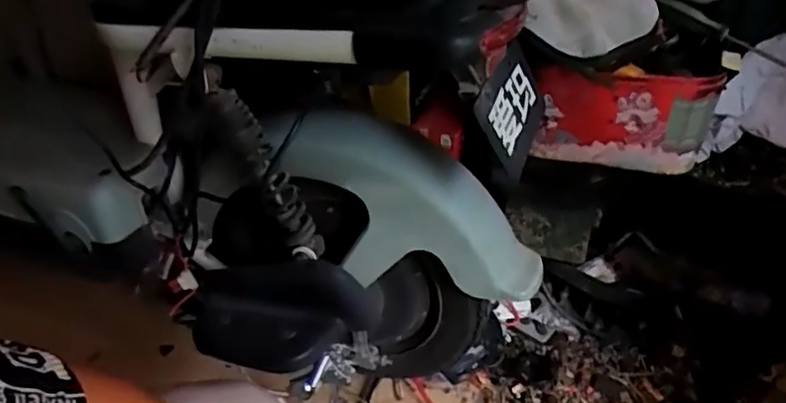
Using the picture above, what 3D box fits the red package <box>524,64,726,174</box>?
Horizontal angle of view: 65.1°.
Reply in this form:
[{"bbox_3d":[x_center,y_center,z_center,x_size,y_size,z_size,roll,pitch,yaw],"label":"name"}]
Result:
[{"bbox_3d":[0.268,-0.095,0.719,0.198,0.119,0.029,3,40,8],"label":"red package"}]

